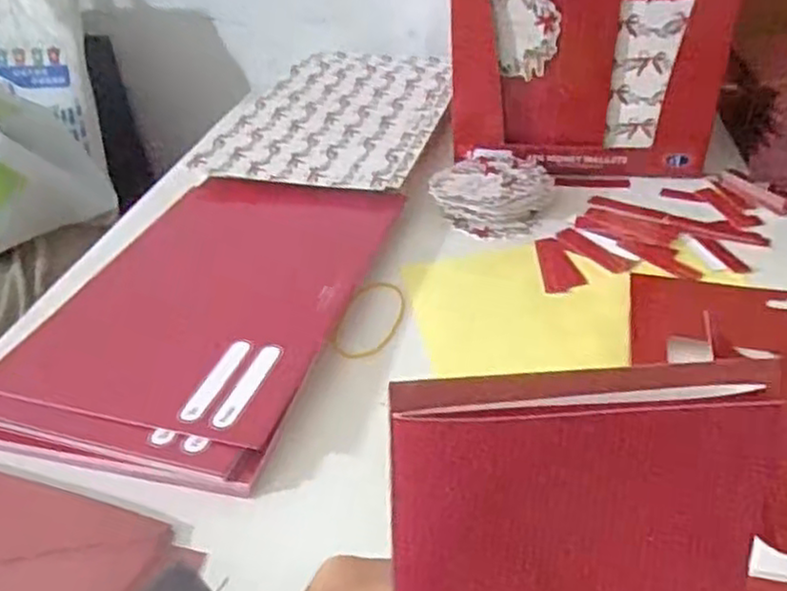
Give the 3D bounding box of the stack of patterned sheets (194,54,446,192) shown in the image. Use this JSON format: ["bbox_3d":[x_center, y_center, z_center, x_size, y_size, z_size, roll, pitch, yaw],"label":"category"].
[{"bbox_3d":[-0.045,-0.172,0.669,0.185,0.011,0.281,7,38,16],"label":"stack of patterned sheets"}]

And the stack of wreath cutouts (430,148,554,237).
[{"bbox_3d":[0.078,-0.081,0.559,0.081,0.025,0.089,21,43,30],"label":"stack of wreath cutouts"}]

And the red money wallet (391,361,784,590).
[{"bbox_3d":[0.048,0.100,0.192,0.089,0.176,0.017,-3,19,2],"label":"red money wallet"}]

